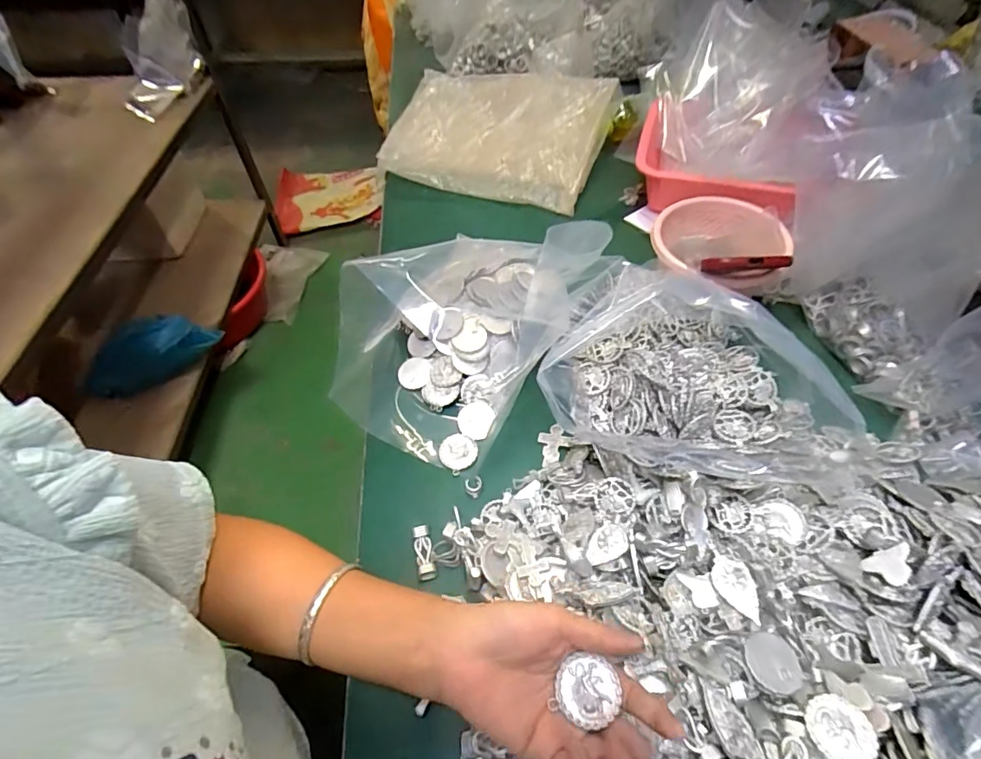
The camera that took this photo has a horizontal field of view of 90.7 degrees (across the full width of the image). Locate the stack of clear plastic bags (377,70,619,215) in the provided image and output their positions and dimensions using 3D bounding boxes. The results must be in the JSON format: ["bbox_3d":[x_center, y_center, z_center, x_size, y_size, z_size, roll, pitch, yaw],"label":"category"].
[{"bbox_3d":[0.004,-0.389,0.764,0.327,0.034,0.227,15,83,11],"label":"stack of clear plastic bags"}]

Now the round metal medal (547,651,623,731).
[{"bbox_3d":[0.057,0.179,0.282,0.033,0.004,0.034,20,55,15],"label":"round metal medal"}]

